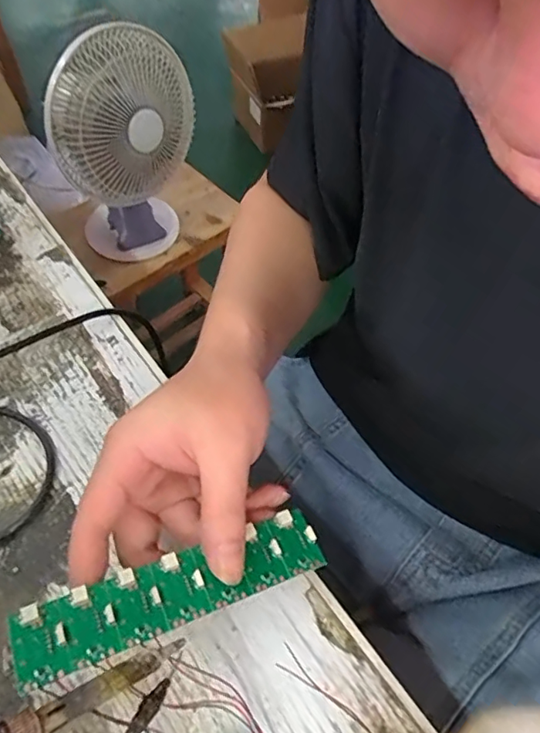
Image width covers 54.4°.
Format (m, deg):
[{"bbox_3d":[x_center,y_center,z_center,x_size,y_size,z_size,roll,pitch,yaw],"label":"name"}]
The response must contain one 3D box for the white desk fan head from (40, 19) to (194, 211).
[{"bbox_3d":[-0.186,-0.322,0.689,0.092,0.182,0.200,25,58,16],"label":"white desk fan head"}]

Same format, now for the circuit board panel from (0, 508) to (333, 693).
[{"bbox_3d":[-0.040,0.098,0.235,0.138,0.006,0.030,-13,55,-23],"label":"circuit board panel"}]

